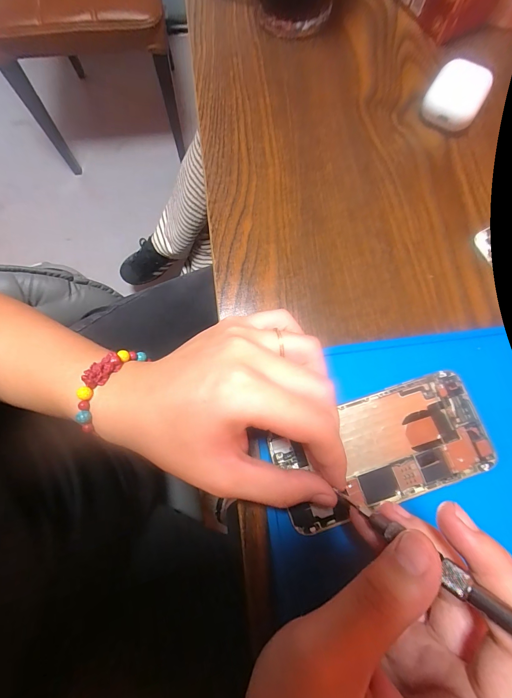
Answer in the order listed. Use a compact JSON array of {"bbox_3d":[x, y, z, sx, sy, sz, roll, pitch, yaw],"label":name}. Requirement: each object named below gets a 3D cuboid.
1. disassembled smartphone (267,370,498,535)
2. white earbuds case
[{"bbox_3d":[0.080,0.063,0.203,0.134,0.005,0.065,-17,77,-5],"label":"disassembled smartphone"},{"bbox_3d":[0.167,-0.211,0.267,0.044,0.023,0.057,29,77,6],"label":"white earbuds case"}]

